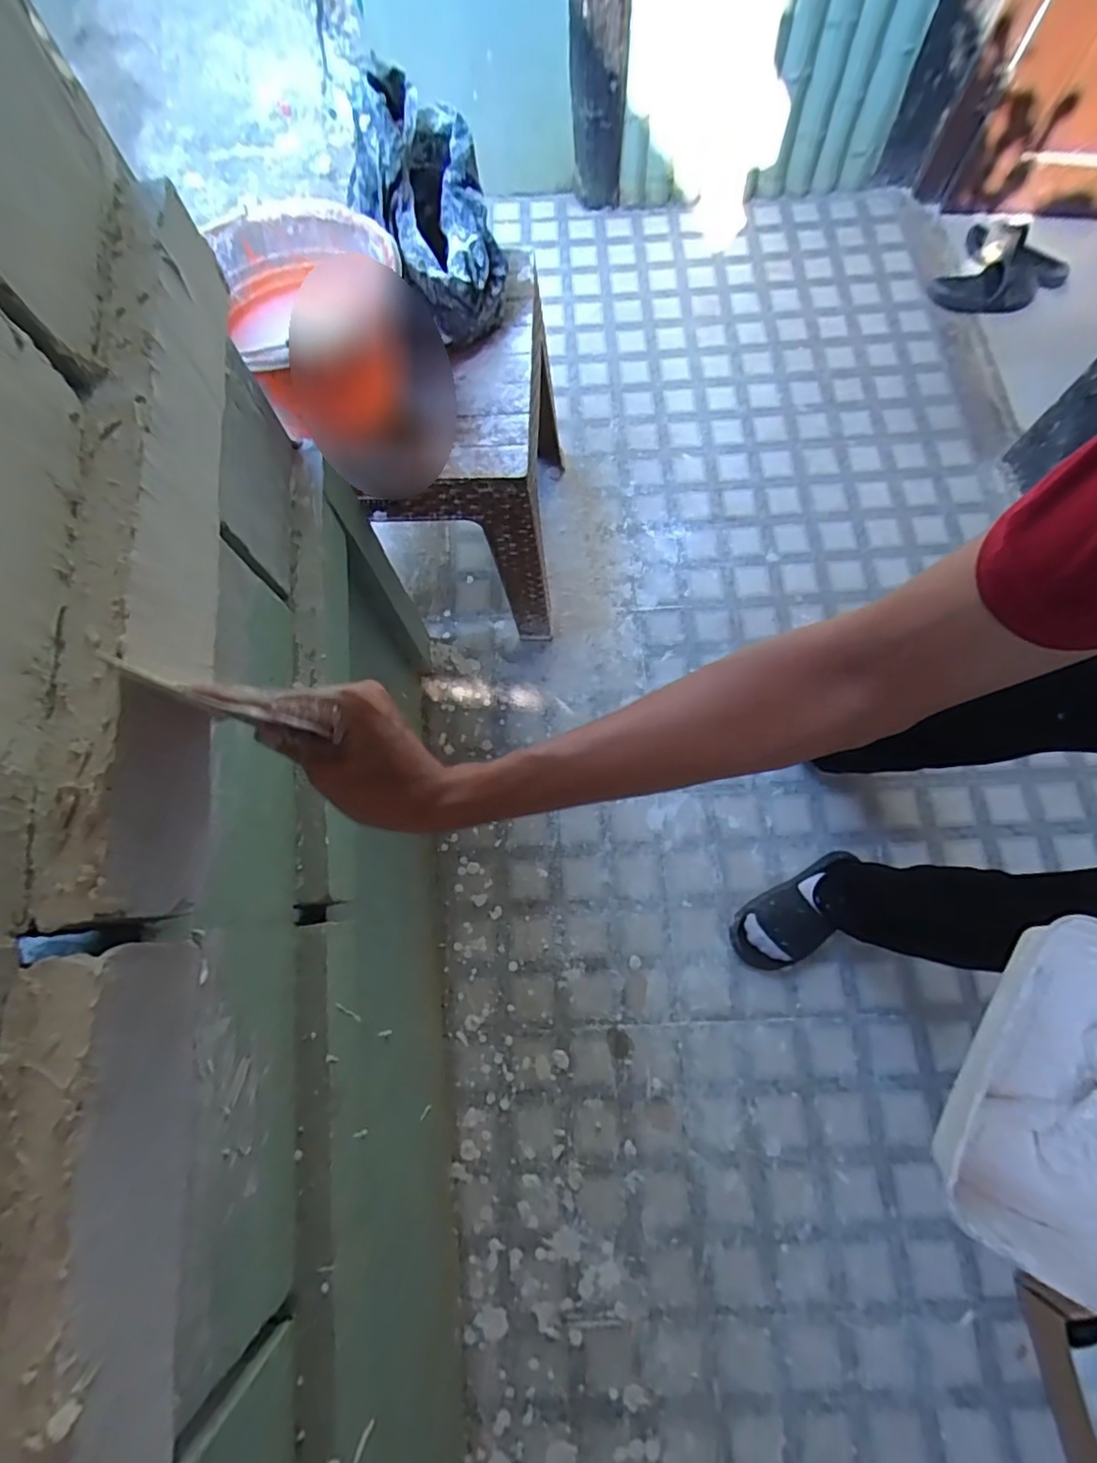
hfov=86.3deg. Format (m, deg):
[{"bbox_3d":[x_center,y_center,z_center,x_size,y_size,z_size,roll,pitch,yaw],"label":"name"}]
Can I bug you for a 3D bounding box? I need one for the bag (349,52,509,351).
[{"bbox_3d":[-0.158,-0.687,0.787,0.181,0.241,0.214,-9,74,-1],"label":"bag"}]

